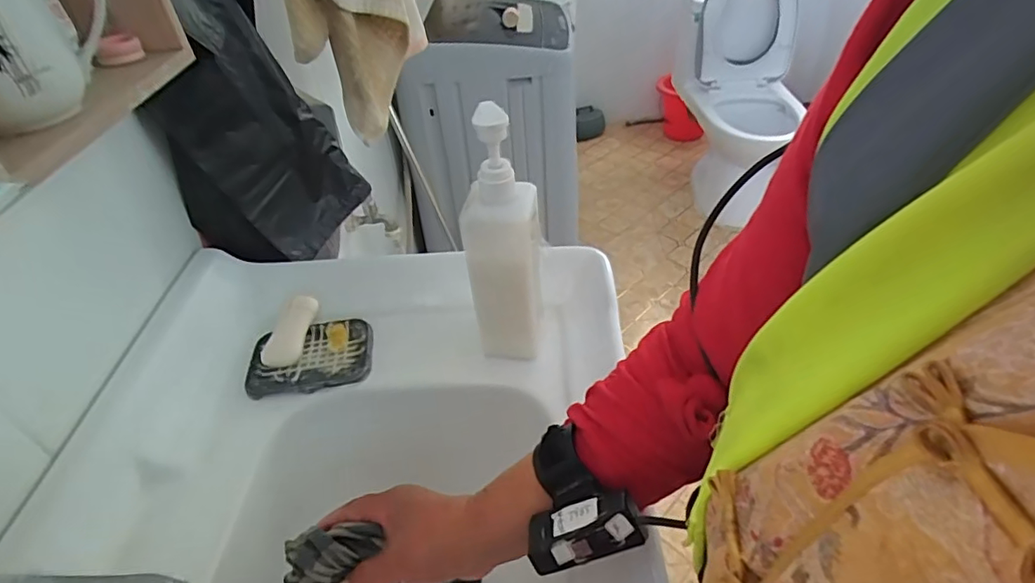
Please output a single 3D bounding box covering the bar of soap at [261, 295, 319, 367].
[{"bbox_3d":[-0.237,0.041,0.580,0.029,0.021,0.081,10,65,18],"label":"bar of soap"}]

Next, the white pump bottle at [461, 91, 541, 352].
[{"bbox_3d":[-0.011,-0.037,0.491,0.065,0.251,0.041,-1,40,5],"label":"white pump bottle"}]

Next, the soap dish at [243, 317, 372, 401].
[{"bbox_3d":[-0.213,0.067,0.571,0.123,0.017,0.082,-11,40,-6],"label":"soap dish"}]

